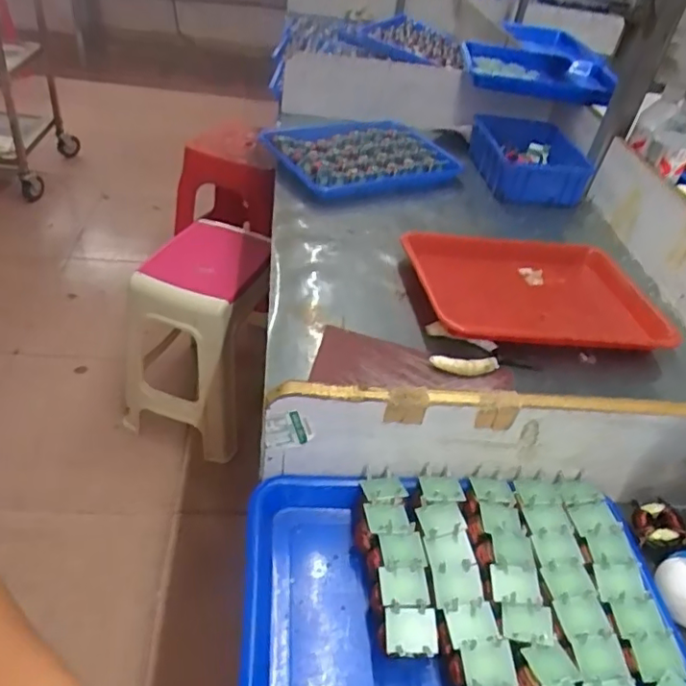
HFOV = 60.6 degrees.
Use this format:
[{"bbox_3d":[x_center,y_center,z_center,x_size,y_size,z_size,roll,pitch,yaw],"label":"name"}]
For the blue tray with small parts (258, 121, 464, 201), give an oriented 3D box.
[{"bbox_3d":[0.029,-0.366,1.136,0.351,0.046,0.287,-14,45,-26],"label":"blue tray with small parts"}]

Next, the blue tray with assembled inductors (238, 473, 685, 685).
[{"bbox_3d":[0.084,0.210,0.441,0.309,0.051,0.244,3,40,-8],"label":"blue tray with assembled inductors"}]

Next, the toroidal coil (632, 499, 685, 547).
[{"bbox_3d":[0.289,0.167,0.536,0.043,0.018,0.045,-6,43,17],"label":"toroidal coil"}]

